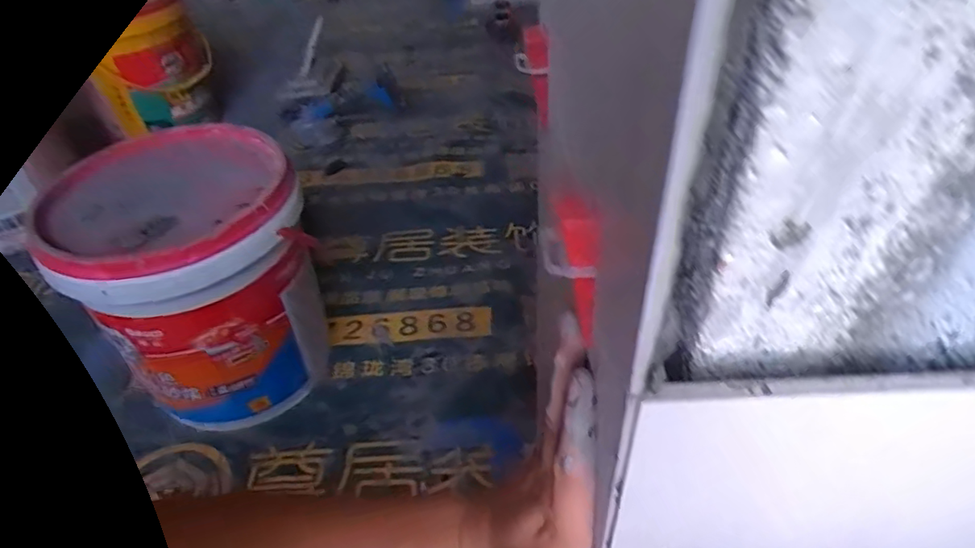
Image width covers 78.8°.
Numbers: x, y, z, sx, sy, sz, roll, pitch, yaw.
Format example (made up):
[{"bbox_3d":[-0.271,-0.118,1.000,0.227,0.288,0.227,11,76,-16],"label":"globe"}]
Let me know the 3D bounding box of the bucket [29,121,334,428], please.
[{"bbox_3d":[-0.369,0.013,0.818,0.254,0.327,0.261,-2,42,1],"label":"bucket"}]

